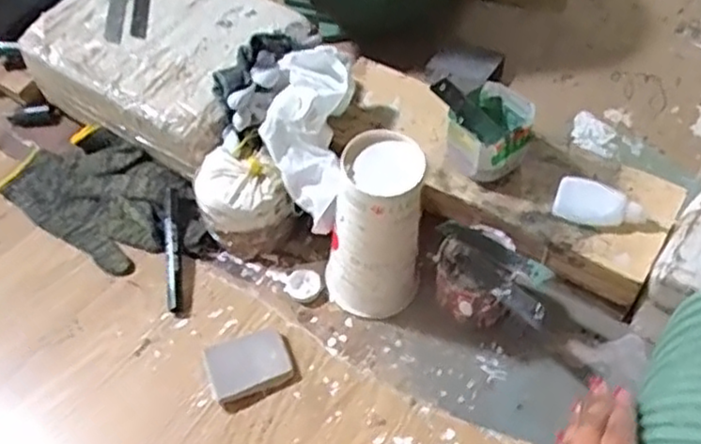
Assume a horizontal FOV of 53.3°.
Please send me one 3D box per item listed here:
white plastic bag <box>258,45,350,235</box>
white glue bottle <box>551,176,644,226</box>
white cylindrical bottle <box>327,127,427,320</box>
[{"bbox_3d":[-0.035,-0.072,0.580,0.070,0.048,0.160,0,87,4],"label":"white plastic bag"},{"bbox_3d":[0.205,-0.015,0.575,0.069,0.016,0.034,14,58,16],"label":"white glue bottle"},{"bbox_3d":[0.017,0.008,0.575,0.083,0.170,0.071,-1,55,4],"label":"white cylindrical bottle"}]

